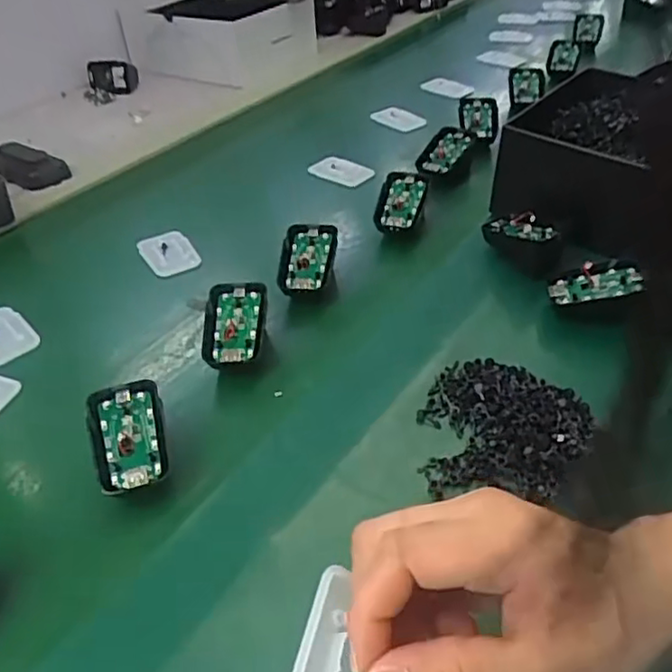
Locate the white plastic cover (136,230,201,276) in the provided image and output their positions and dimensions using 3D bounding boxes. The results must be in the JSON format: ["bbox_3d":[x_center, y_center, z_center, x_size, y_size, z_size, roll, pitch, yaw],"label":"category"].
[{"bbox_3d":[-0.154,-0.078,0.599,0.044,0.012,0.064,-26,45,-21],"label":"white plastic cover"}]

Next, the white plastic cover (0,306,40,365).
[{"bbox_3d":[-0.266,-0.001,0.512,0.067,0.010,0.044,29,52,33],"label":"white plastic cover"}]

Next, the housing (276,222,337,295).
[{"bbox_3d":[-0.024,-0.065,0.535,0.042,0.011,0.070,5,59,4],"label":"housing"}]

